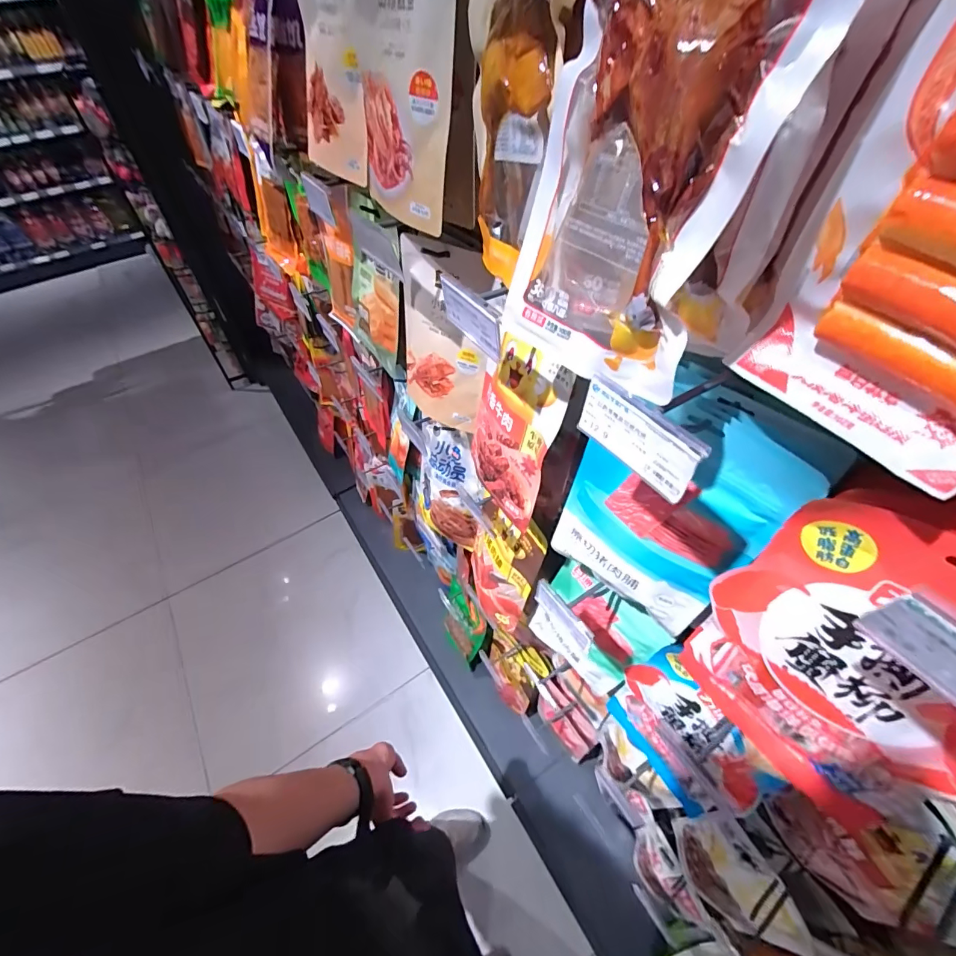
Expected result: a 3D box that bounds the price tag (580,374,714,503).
[{"bbox_3d":[0.096,-0.025,0.264,0.009,0.044,0.081,-29,53,-20],"label":"price tag"}]

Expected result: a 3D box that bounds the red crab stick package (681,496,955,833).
[{"bbox_3d":[0.275,0.133,0.317,0.043,0.275,0.184,-25,55,-34],"label":"red crab stick package"}]

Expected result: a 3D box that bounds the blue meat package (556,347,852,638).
[{"bbox_3d":[0.168,0.031,0.402,0.158,0.249,0.038,36,48,24],"label":"blue meat package"}]

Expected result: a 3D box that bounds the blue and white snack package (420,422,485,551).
[{"bbox_3d":[-0.060,0.016,0.826,0.152,0.250,0.026,30,42,28],"label":"blue and white snack package"}]

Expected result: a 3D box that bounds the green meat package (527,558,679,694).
[{"bbox_3d":[0.160,0.224,0.641,0.018,0.224,0.158,-25,59,-34],"label":"green meat package"}]

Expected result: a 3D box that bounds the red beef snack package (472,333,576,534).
[{"bbox_3d":[0.036,-0.057,0.494,0.013,0.199,0.142,-13,46,-29],"label":"red beef snack package"}]

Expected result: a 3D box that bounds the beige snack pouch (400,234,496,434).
[{"bbox_3d":[-0.045,-0.183,0.590,0.147,0.232,0.032,29,39,26],"label":"beige snack pouch"}]

